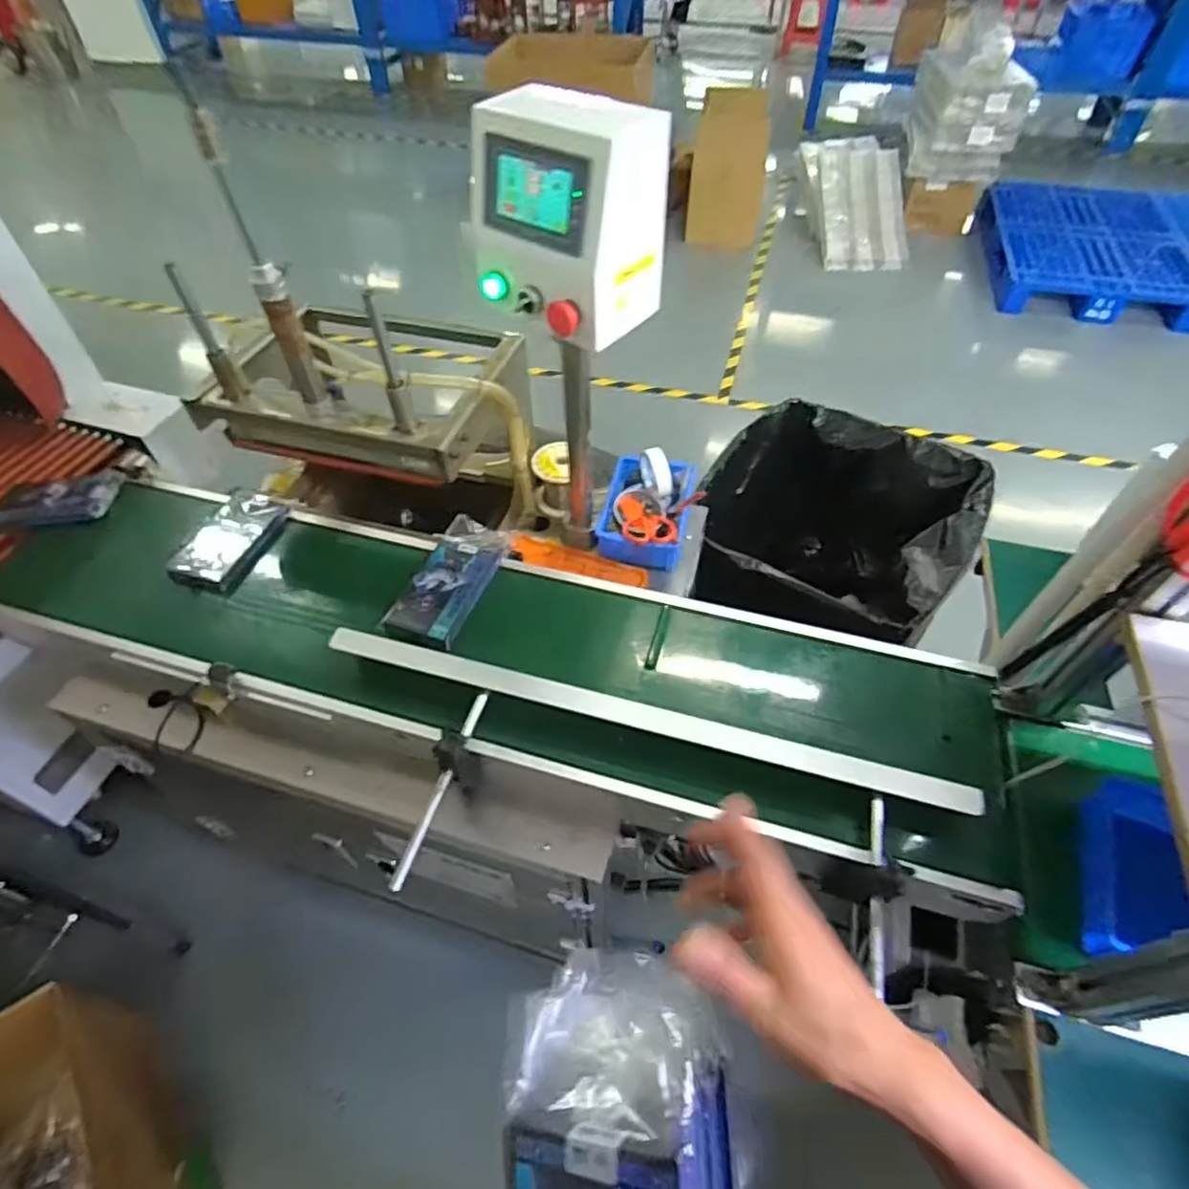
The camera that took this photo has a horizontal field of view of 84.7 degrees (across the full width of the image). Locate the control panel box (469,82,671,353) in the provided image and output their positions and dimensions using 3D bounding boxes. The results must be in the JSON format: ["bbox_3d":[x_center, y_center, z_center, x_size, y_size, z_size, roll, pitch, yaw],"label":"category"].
[{"bbox_3d":[-0.033,-0.408,0.707,0.178,0.192,0.143,35,60,26],"label":"control panel box"}]

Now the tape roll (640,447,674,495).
[{"bbox_3d":[0.102,-0.206,1.079,0.025,0.074,0.086,-24,54,-16],"label":"tape roll"}]

